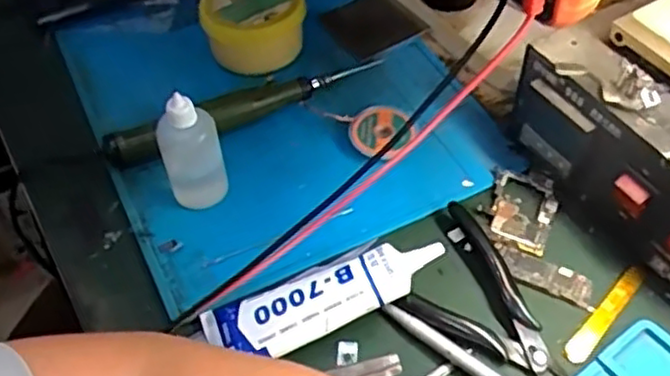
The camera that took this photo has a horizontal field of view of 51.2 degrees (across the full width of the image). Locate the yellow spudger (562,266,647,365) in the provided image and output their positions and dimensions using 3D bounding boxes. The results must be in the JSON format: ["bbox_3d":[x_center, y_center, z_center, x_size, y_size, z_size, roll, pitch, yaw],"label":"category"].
[{"bbox_3d":[0.154,0.070,0.395,0.013,0.004,0.075,35,60,27],"label":"yellow spudger"}]

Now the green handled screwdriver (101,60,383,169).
[{"bbox_3d":[-0.059,-0.059,0.491,0.203,0.028,0.027,-20,52,-13],"label":"green handled screwdriver"}]

